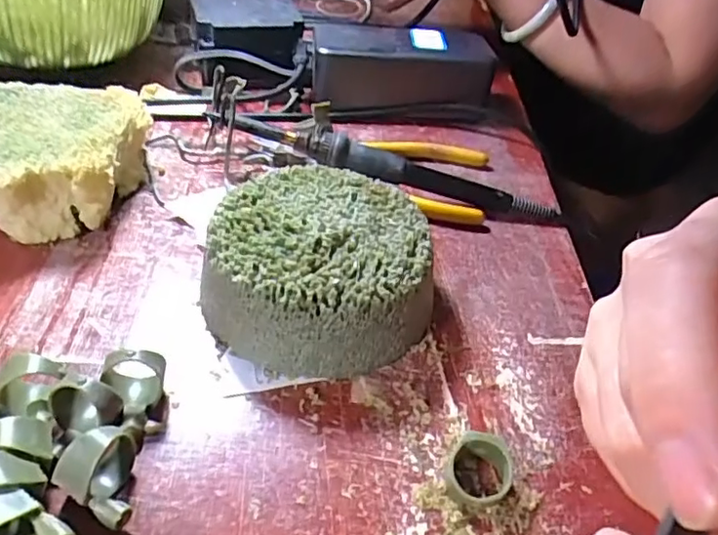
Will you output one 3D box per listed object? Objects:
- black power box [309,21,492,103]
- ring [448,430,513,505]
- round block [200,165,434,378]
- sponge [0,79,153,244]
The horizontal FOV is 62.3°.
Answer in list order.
[{"bbox_3d":[0.030,-0.149,0.445,0.126,0.053,0.063,1,42,-7],"label":"black power box"},{"bbox_3d":[0.046,0.076,0.225,0.023,0.016,0.025,4,42,-3],"label":"ring"},{"bbox_3d":[-0.020,0.000,0.279,0.099,0.046,0.093,4,42,-3],"label":"round block"},{"bbox_3d":[-0.180,-0.058,0.322,0.117,0.044,0.100,2,42,-5],"label":"sponge"}]

